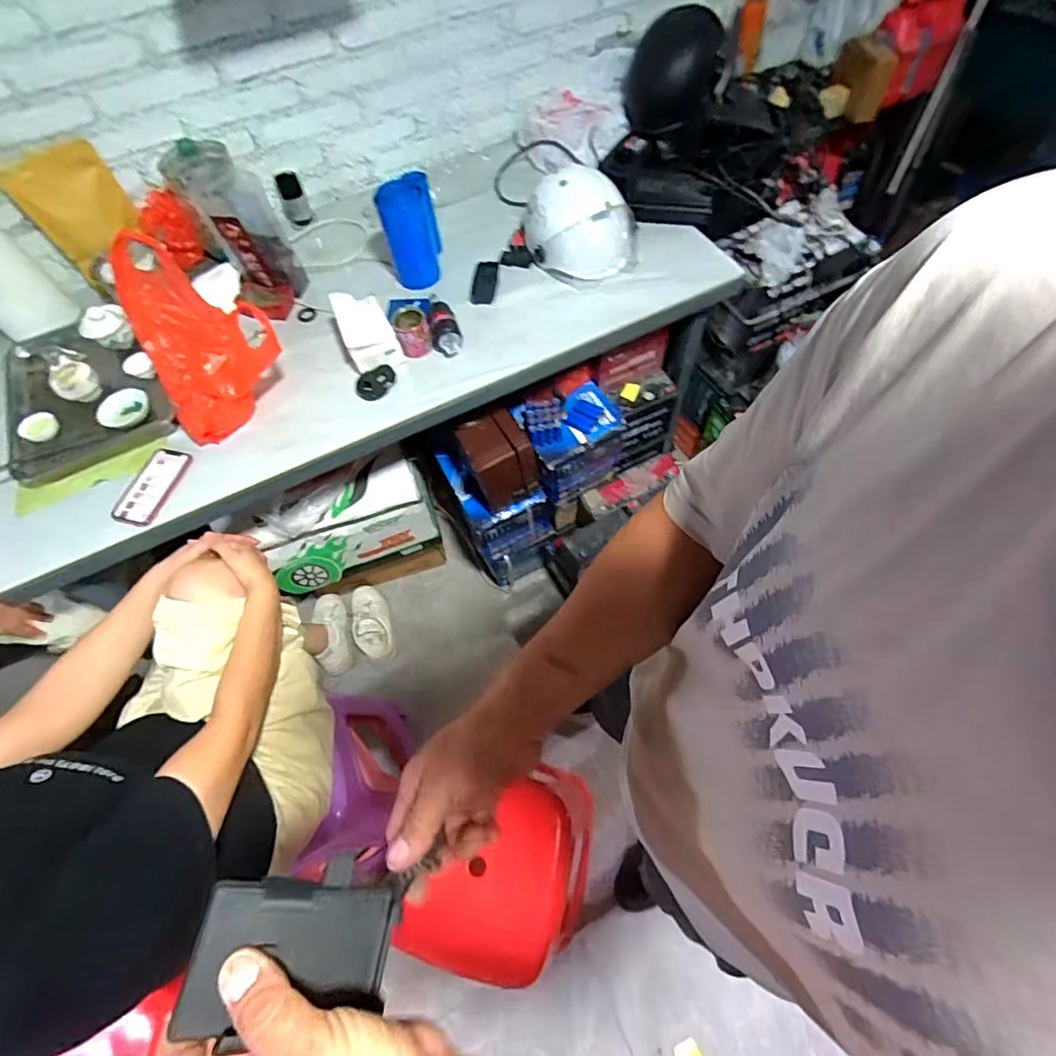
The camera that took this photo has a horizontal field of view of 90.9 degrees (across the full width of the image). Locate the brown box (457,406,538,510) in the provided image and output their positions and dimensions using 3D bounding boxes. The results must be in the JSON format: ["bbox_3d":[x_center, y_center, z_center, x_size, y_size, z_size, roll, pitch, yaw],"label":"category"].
[{"bbox_3d":[-0.065,-0.150,1.185,0.137,0.185,0.123,-26,64,-9],"label":"brown box"}]

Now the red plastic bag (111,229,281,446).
[{"bbox_3d":[-0.563,-0.322,0.890,0.216,0.245,0.201,-35,66,-14],"label":"red plastic bag"}]

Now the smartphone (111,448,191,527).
[{"bbox_3d":[-0.650,-0.073,0.898,0.078,0.009,0.149,9,64,8],"label":"smartphone"}]

